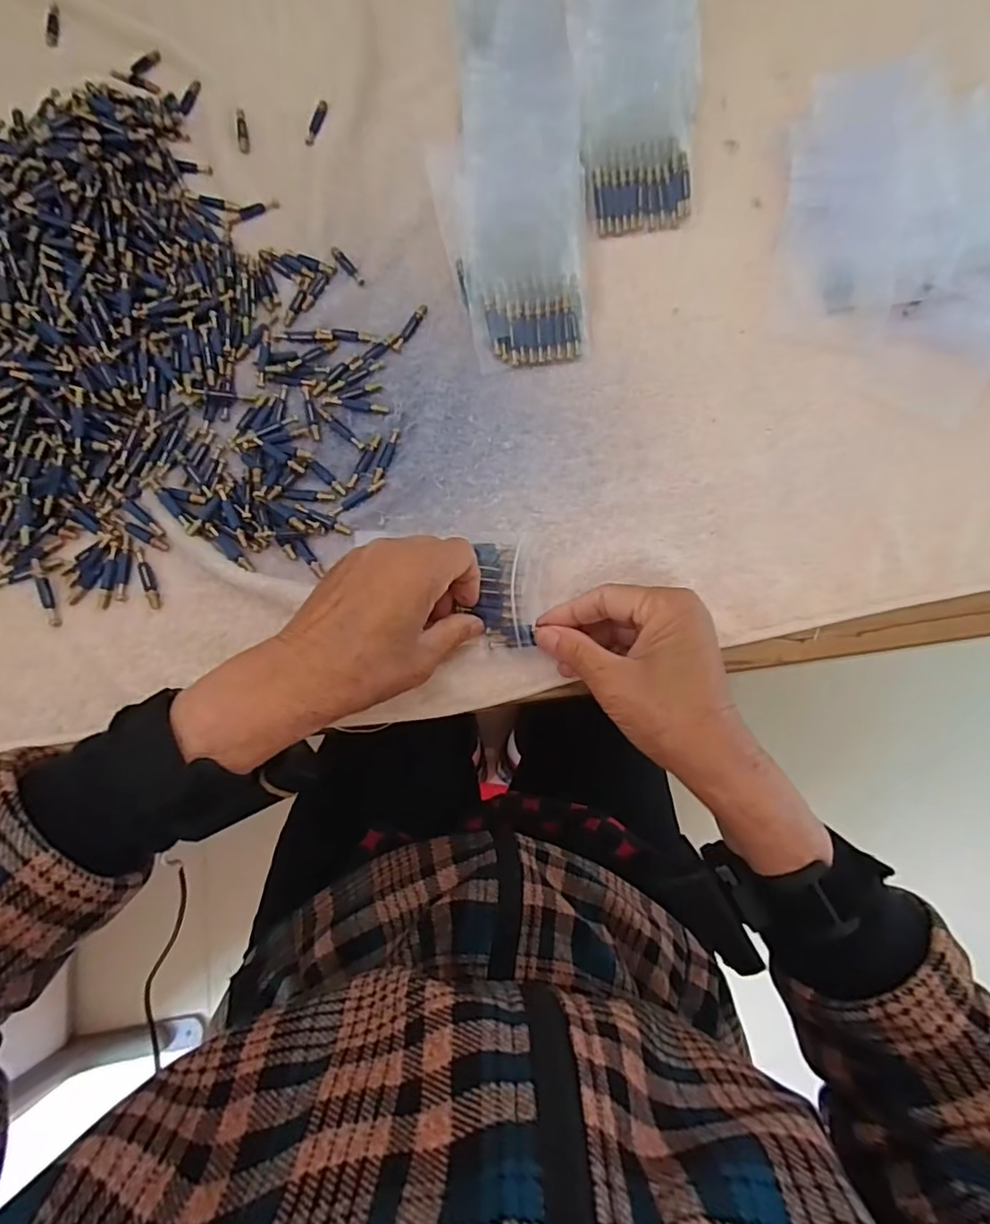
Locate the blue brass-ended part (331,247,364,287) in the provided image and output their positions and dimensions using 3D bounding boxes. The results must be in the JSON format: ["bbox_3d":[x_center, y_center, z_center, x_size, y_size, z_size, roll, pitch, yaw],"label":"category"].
[{"bbox_3d":[-0.102,-0.240,0.401,0.008,0.004,0.036,-38,80,-9],"label":"blue brass-ended part"}]

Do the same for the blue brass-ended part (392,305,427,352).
[{"bbox_3d":[-0.057,-0.193,0.393,0.007,0.004,0.041,28,77,5],"label":"blue brass-ended part"}]

